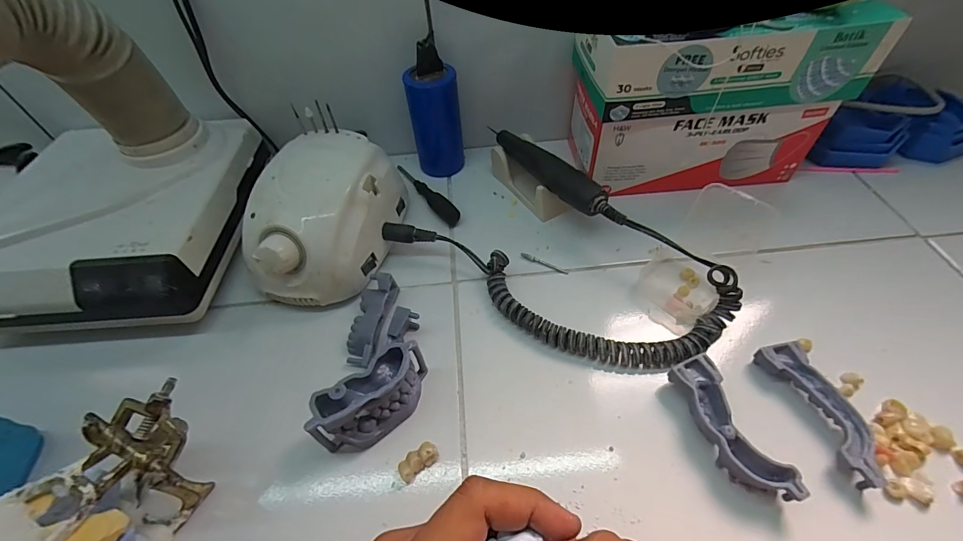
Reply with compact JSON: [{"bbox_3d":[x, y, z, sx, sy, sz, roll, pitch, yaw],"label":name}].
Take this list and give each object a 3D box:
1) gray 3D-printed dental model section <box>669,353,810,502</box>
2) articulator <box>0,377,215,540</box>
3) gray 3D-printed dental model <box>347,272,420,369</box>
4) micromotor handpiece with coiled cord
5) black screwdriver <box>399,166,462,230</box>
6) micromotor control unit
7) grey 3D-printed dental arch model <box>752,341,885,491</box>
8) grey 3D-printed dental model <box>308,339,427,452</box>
[{"bbox_3d":[0.149,0.098,0.249,0.030,0.022,0.086,-18,53,-10],"label":"gray 3D-printed dental model section"},{"bbox_3d":[-0.192,0.122,0.217,0.062,0.080,0.104,3,52,7],"label":"articulator"},{"bbox_3d":[-0.074,0.039,0.310,0.047,0.027,0.069,8,53,10],"label":"gray 3D-printed dental model"},{"bbox_3d":[0.069,-0.024,0.339,0.263,0.043,0.165,31,60,25],"label":"micromotor handpiece with coiled cord"},{"bbox_3d":[-0.057,-0.081,0.418,0.017,0.011,0.111,-31,56,-19],"label":"black screwdriver"},{"bbox_3d":[-0.130,-0.043,0.342,0.091,0.080,0.136,11,54,12],"label":"micromotor control unit"},{"bbox_3d":[0.213,0.087,0.254,0.031,0.016,0.087,-12,52,-5],"label":"grey 3D-printed dental arch model"},{"bbox_3d":[-0.069,0.084,0.265,0.078,0.041,0.033,-32,57,-19],"label":"grey 3D-printed dental model"}]

